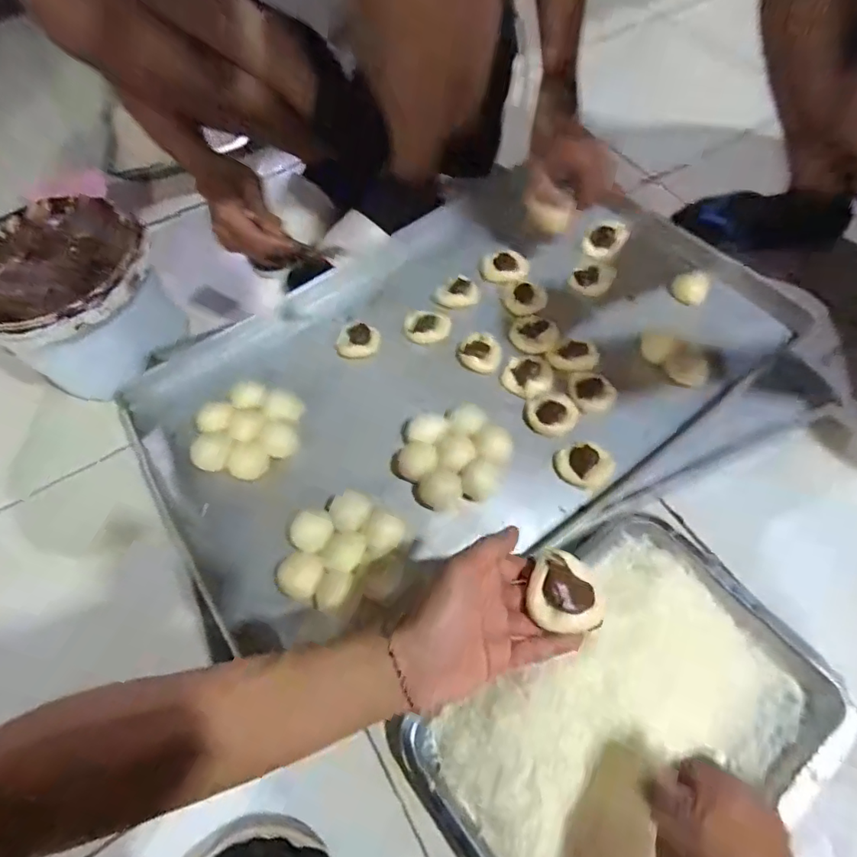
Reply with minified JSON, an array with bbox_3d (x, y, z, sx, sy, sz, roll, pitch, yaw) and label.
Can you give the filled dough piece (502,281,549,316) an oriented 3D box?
[{"bbox_3d":[0.122,-0.169,0.663,0.051,0.012,0.059,-29,63,-11],"label":"filled dough piece"}]

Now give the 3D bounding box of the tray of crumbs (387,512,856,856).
[{"bbox_3d":[0.174,0.259,0.456,0.352,0.060,0.245,-37,65,-15],"label":"tray of crumbs"}]

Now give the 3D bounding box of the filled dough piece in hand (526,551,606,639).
[{"bbox_3d":[0.098,0.116,0.364,0.053,0.019,0.050,18,64,13],"label":"filled dough piece in hand"}]

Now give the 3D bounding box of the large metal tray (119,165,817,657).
[{"bbox_3d":[0.039,-0.070,0.620,0.713,0.072,0.433,-32,64,-13],"label":"large metal tray"}]

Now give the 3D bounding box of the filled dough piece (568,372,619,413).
[{"bbox_3d":[0.186,-0.043,0.580,0.048,0.011,0.054,-8,61,0],"label":"filled dough piece"}]

